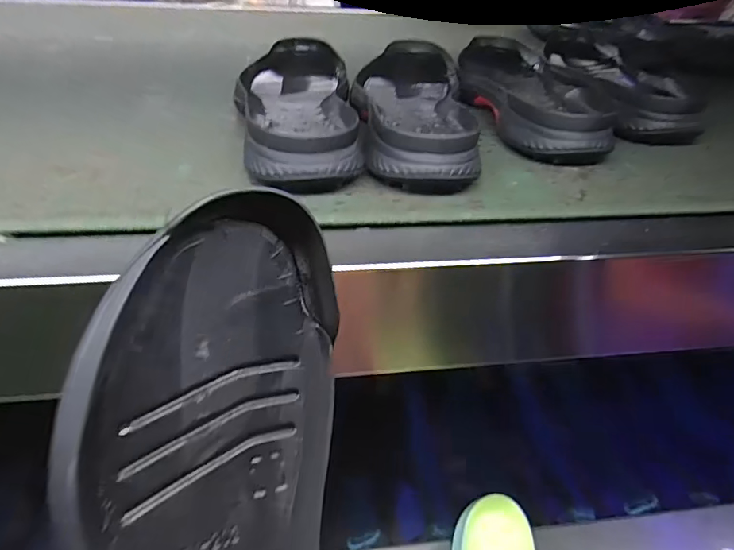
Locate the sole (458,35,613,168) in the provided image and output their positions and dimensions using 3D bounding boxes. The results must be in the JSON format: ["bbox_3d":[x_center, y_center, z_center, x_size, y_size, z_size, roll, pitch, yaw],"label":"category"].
[{"bbox_3d":[0.160,-0.199,0.514,0.107,0.043,0.283,0,38,-1],"label":"sole"}]

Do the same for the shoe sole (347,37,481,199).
[{"bbox_3d":[0.043,-0.165,0.462,0.098,0.045,0.297,3,38,2],"label":"shoe sole"}]

